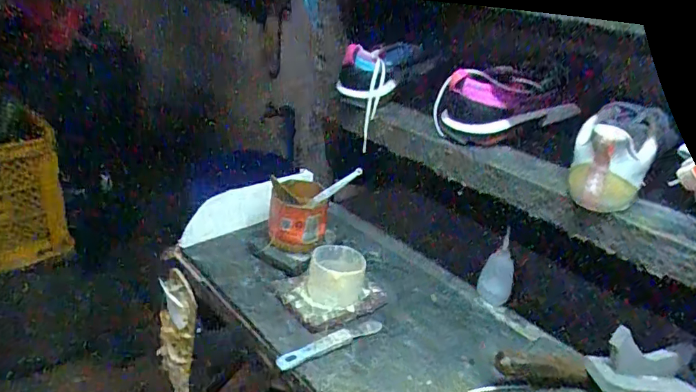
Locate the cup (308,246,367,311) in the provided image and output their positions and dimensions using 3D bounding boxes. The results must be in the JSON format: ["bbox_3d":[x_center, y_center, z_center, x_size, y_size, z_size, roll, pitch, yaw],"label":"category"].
[{"bbox_3d":[-0.015,0.105,0.614,0.069,0.052,0.077,5,29,-2],"label":"cup"}]

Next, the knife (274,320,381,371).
[{"bbox_3d":[-0.016,0.164,0.548,0.138,0.012,0.019,-14,34,-32],"label":"knife"}]

